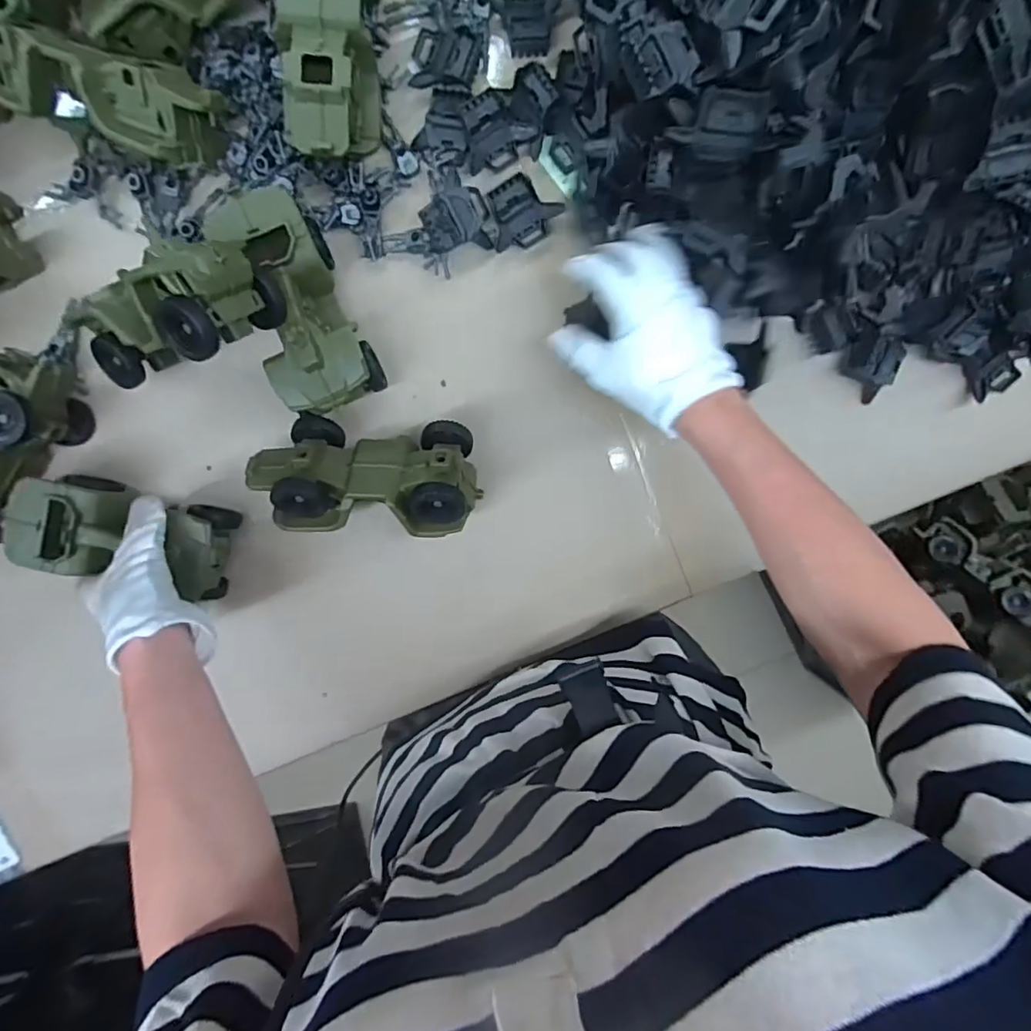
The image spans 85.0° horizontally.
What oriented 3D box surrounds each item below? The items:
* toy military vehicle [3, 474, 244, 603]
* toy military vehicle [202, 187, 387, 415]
[{"bbox_3d":[-0.344,0.017,0.496,0.174,0.074,0.080,10,97,-7],"label":"toy military vehicle"},{"bbox_3d":[-0.184,-0.175,0.476,0.080,0.072,0.178,-22,96,3],"label":"toy military vehicle"}]

